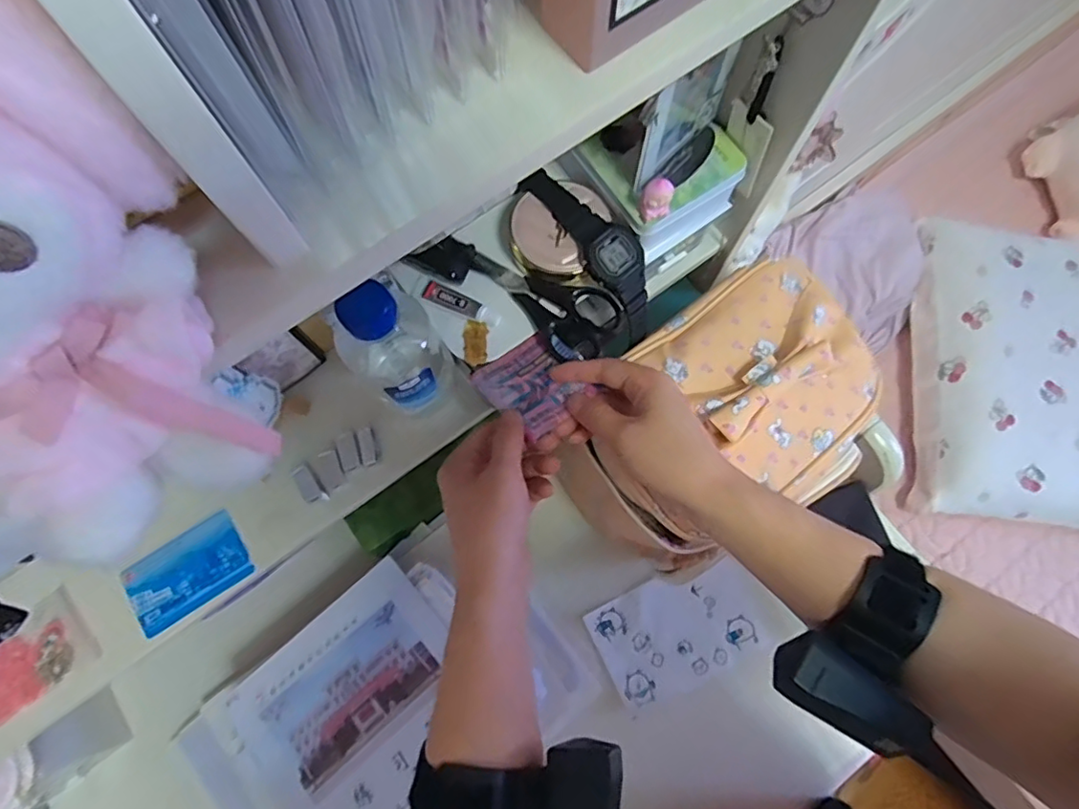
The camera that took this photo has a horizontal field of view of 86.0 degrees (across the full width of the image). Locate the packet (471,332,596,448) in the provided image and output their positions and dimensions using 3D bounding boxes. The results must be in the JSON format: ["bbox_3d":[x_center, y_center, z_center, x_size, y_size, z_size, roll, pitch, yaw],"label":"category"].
[{"bbox_3d":[-0.007,-0.010,0.395,0.055,0.018,0.067,-33,76,-8],"label":"packet"}]

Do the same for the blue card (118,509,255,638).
[{"bbox_3d":[-0.257,0.122,0.423,0.086,0.004,0.053,-33,80,-9],"label":"blue card"}]

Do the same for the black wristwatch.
[{"bbox_3d":[0.041,-0.113,0.410,0.037,0.030,0.137,-38,89,-9],"label":"black wristwatch"}]

